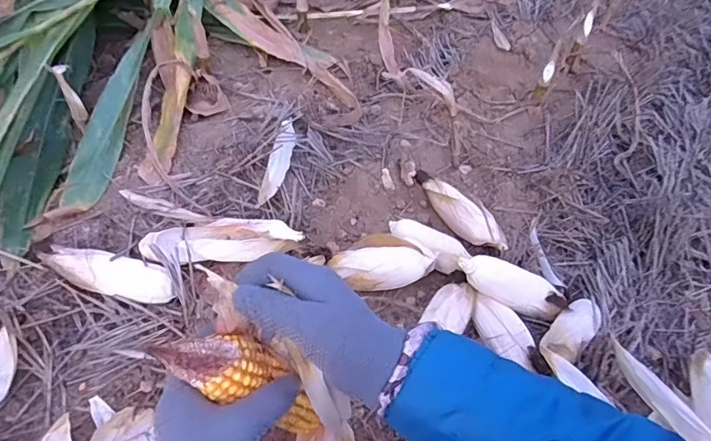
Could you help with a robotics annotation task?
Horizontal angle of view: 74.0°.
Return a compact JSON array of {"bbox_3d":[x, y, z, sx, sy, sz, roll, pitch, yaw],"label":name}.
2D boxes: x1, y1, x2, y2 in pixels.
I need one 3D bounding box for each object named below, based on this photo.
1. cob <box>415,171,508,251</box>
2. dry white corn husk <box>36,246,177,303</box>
[{"bbox_3d":[0.209,-0.031,0.955,0.058,0.052,0.260,-22,55,-23],"label":"cob"},{"bbox_3d":[-0.397,0.082,0.762,0.214,0.041,0.062,17,49,-9],"label":"dry white corn husk"}]

